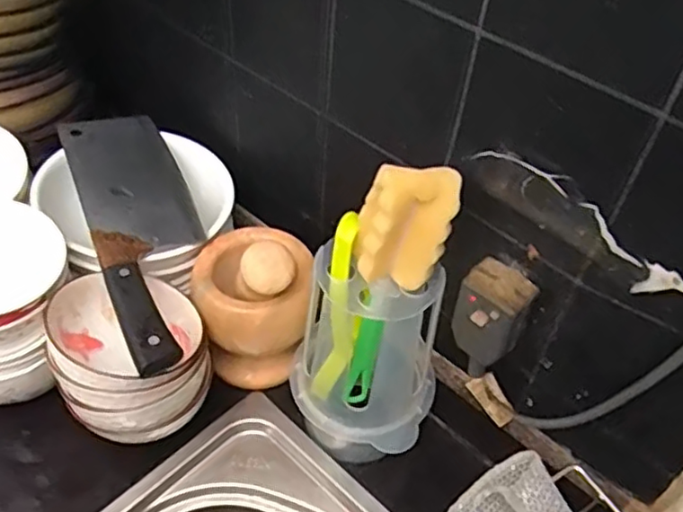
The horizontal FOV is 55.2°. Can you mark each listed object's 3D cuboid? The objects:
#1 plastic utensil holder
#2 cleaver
[{"bbox_3d":[0.015,0.069,0.467,0.105,0.149,0.079,18,48,12],"label":"plastic utensil holder"},{"bbox_3d":[-0.159,-0.027,0.530,0.085,0.023,0.277,-18,50,-20],"label":"cleaver"}]

